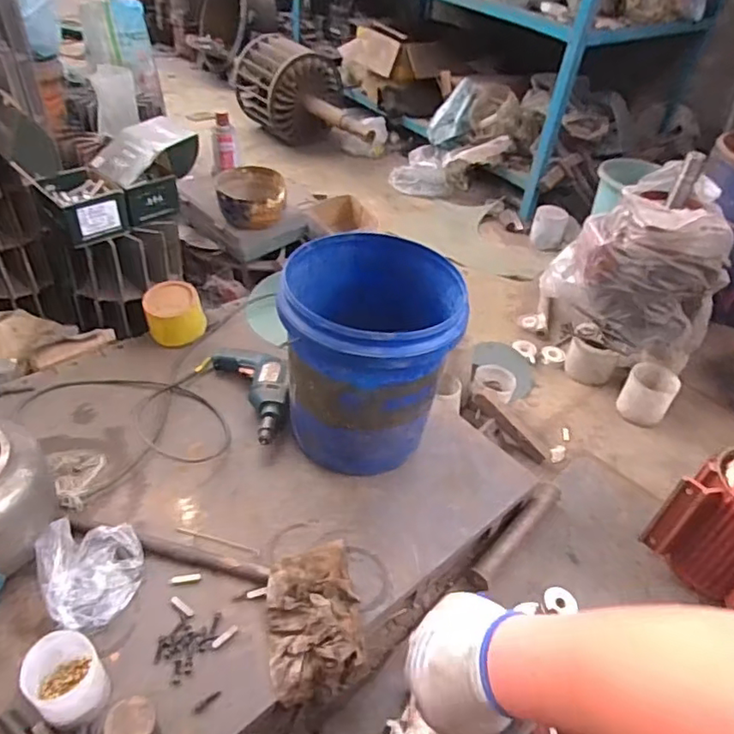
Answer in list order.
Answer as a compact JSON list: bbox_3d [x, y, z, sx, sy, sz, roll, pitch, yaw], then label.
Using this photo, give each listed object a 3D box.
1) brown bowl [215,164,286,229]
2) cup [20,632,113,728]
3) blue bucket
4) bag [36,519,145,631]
[{"bbox_3d":[-0.283,-0.420,1.413,0.164,0.091,0.197,-2,43,-11],"label":"brown bowl"},{"bbox_3d":[-0.349,0.368,0.671,0.073,0.089,0.085,-30,54,-35],"label":"cup"},{"bbox_3d":[0.000,-0.017,0.982,0.270,0.294,0.277,4,42,-4],"label":"blue bucket"},{"bbox_3d":[-0.376,0.275,0.789,0.123,0.076,0.148,-13,46,-22],"label":"bag"}]

